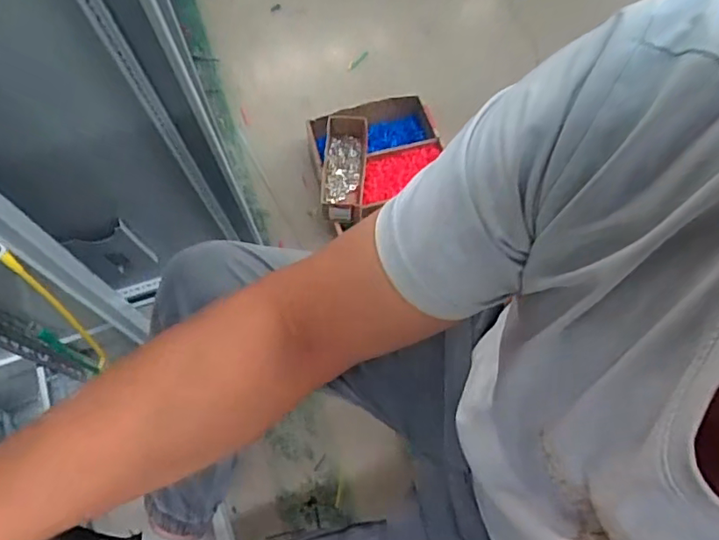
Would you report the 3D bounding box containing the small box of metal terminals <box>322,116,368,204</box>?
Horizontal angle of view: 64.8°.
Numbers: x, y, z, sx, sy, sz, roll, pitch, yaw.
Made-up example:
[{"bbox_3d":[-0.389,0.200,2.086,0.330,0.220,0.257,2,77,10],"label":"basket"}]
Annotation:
[{"bbox_3d":[-0.032,-0.241,1.277,0.095,0.069,0.217,4,67,2],"label":"small box of metal terminals"}]

